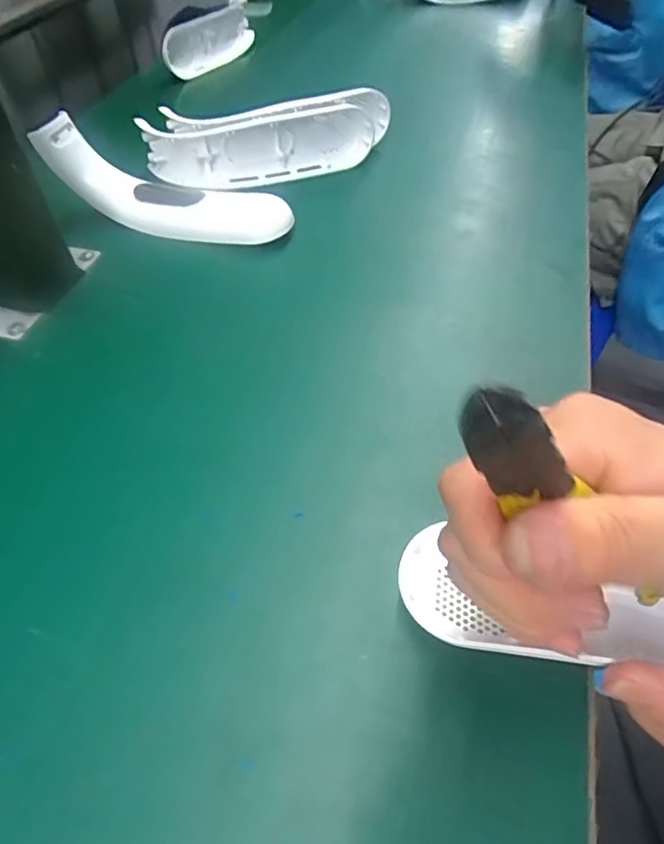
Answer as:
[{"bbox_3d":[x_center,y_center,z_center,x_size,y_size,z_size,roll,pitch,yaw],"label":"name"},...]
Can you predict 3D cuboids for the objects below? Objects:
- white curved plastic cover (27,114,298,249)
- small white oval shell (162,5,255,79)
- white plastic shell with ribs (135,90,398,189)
[{"bbox_3d":[-0.139,-0.176,0.417,0.180,0.044,0.052,18,53,1],"label":"white curved plastic cover"},{"bbox_3d":[-0.154,-0.478,0.686,0.029,0.056,0.168,21,55,19],"label":"small white oval shell"},{"bbox_3d":[-0.054,-0.248,0.473,0.214,0.050,0.064,-4,51,-1],"label":"white plastic shell with ribs"}]

